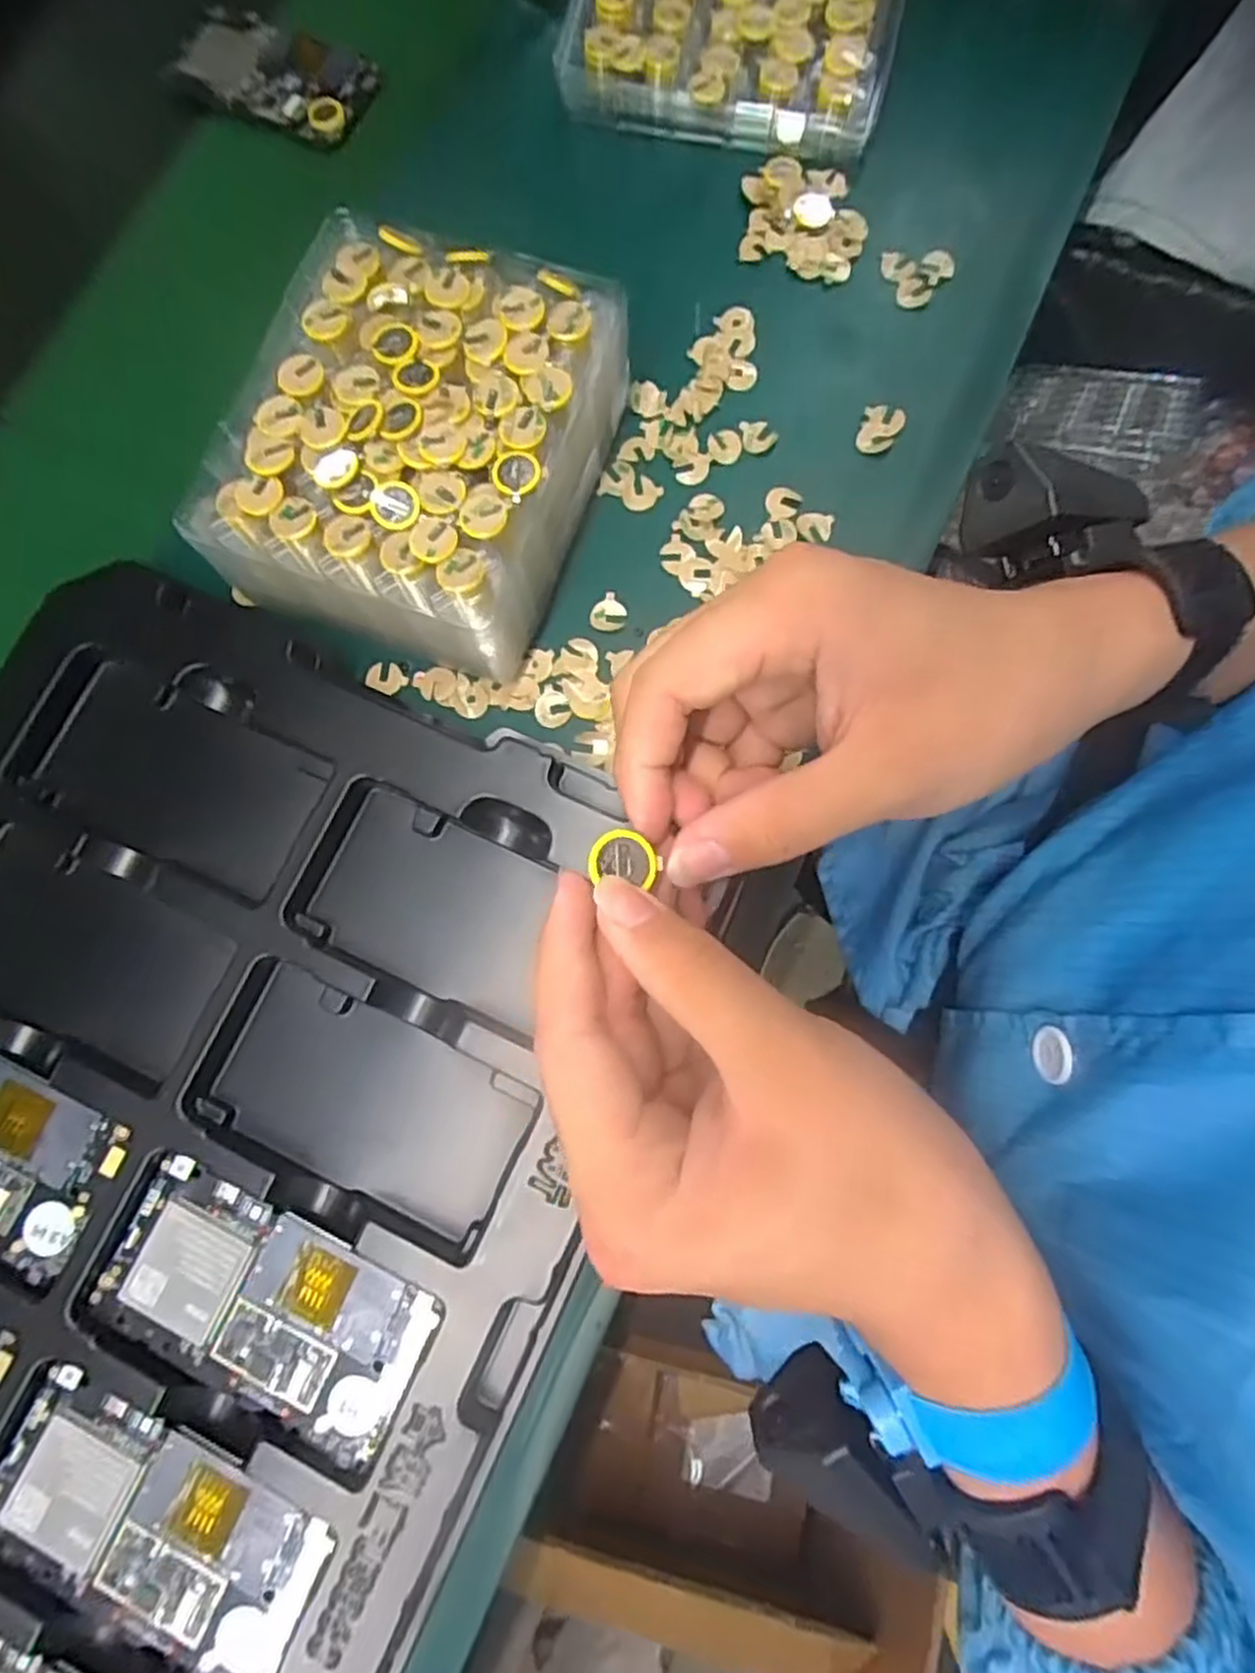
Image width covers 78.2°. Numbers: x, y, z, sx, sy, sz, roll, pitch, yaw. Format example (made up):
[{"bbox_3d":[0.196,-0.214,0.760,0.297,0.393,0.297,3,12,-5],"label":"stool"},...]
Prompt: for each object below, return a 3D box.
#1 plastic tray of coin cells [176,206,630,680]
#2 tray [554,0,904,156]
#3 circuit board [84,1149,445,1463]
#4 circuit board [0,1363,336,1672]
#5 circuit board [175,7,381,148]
[{"bbox_3d":[-0.095,-0.177,0.358,0.157,0.066,0.178,16,80,5],"label":"plastic tray of coin cells"},{"bbox_3d":[0.061,-0.452,0.423,0.171,0.045,0.151,15,82,5],"label":"tray"},{"bbox_3d":[-0.140,0.180,0.297,0.126,0.008,0.065,25,83,6],"label":"circuit board"},{"bbox_3d":[-0.177,0.255,0.284,0.127,0.005,0.065,26,83,7],"label":"circuit board"},{"bbox_3d":[-0.206,-0.447,0.452,0.115,0.019,0.057,24,83,6],"label":"circuit board"}]

